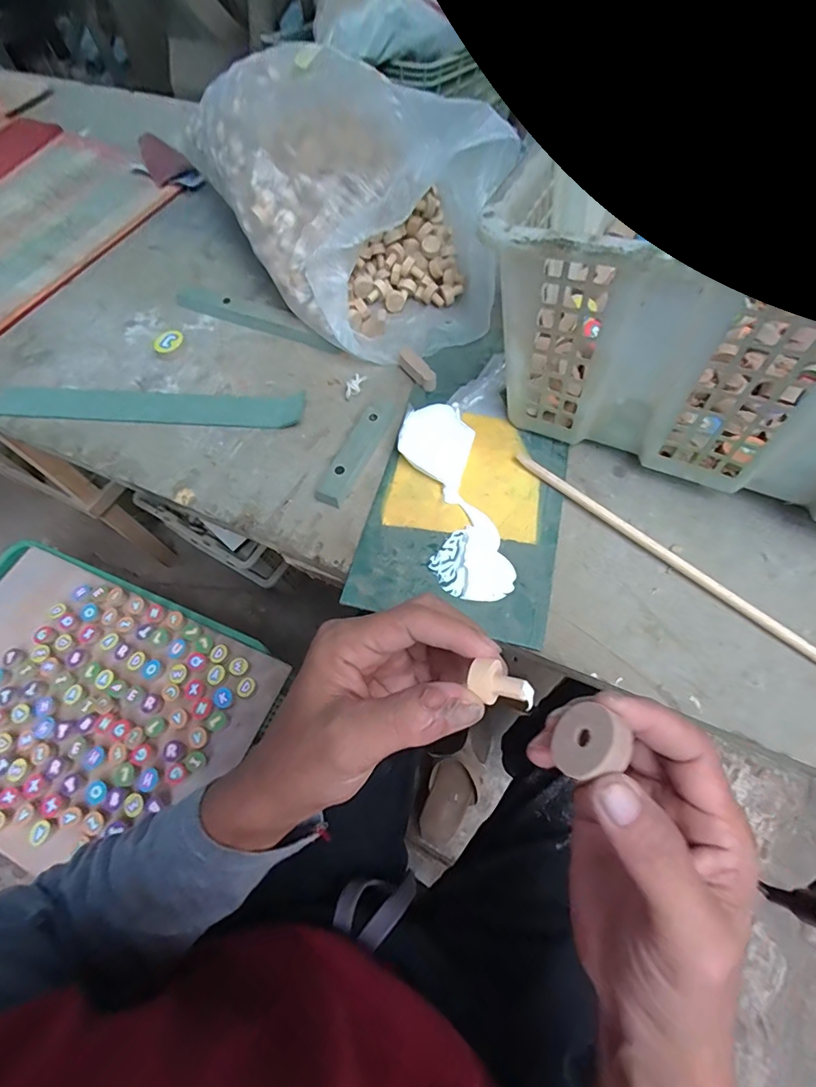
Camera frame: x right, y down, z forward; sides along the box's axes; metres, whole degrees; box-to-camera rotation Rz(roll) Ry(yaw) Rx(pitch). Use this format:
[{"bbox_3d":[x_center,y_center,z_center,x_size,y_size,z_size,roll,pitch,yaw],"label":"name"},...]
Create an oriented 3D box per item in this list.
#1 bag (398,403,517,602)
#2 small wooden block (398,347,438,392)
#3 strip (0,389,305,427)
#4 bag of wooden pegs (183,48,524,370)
[{"bbox_3d":[0.035,-0.036,0.356,0.059,0.023,0.166,-10,64,-1],"label":"bag"},{"bbox_3d":[0.009,-0.162,0.423,0.013,0.021,0.050,-30,66,-10],"label":"small wooden block"},{"bbox_3d":[-0.241,-0.128,0.428,0.291,0.006,0.034,2,65,5],"label":"strip"},{"bbox_3d":[-0.067,-0.328,0.439,0.181,0.148,0.327,-37,68,-14],"label":"bag of wooden pegs"}]

